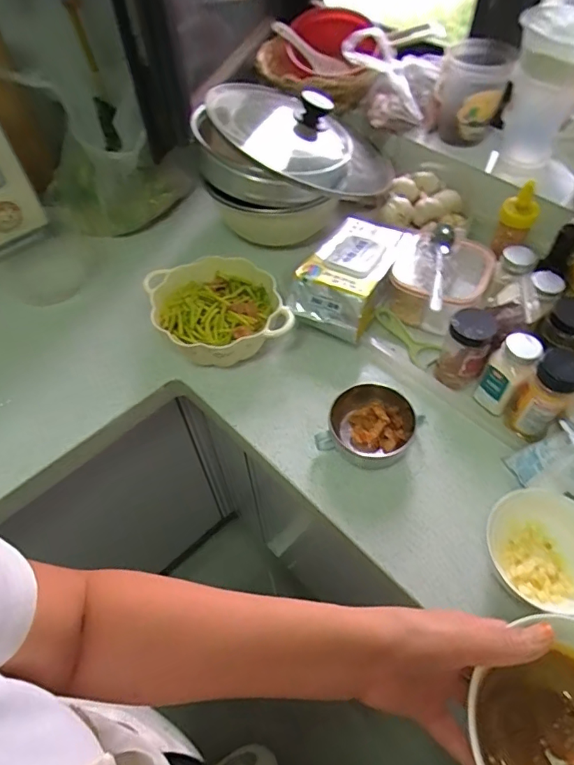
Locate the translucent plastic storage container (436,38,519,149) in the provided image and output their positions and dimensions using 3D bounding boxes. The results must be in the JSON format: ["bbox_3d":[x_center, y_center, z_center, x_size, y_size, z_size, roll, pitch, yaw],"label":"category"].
[{"bbox_3d":[0.320,-0.496,0.857,0.120,0.147,0.109,13,55,11],"label":"translucent plastic storage container"}]

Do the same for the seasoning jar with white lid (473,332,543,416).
[{"bbox_3d":[0.291,-0.007,0.647,0.053,0.126,0.053,31,60,22],"label":"seasoning jar with white lid"}]

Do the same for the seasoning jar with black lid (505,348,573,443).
[{"bbox_3d":[0.322,0.016,0.606,0.051,0.136,0.049,-1,54,1],"label":"seasoning jar with black lid"}]

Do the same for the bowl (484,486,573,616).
[{"bbox_3d":[0.286,0.187,0.538,0.127,0.067,0.117,-1,54,1],"label":"bowl"}]

